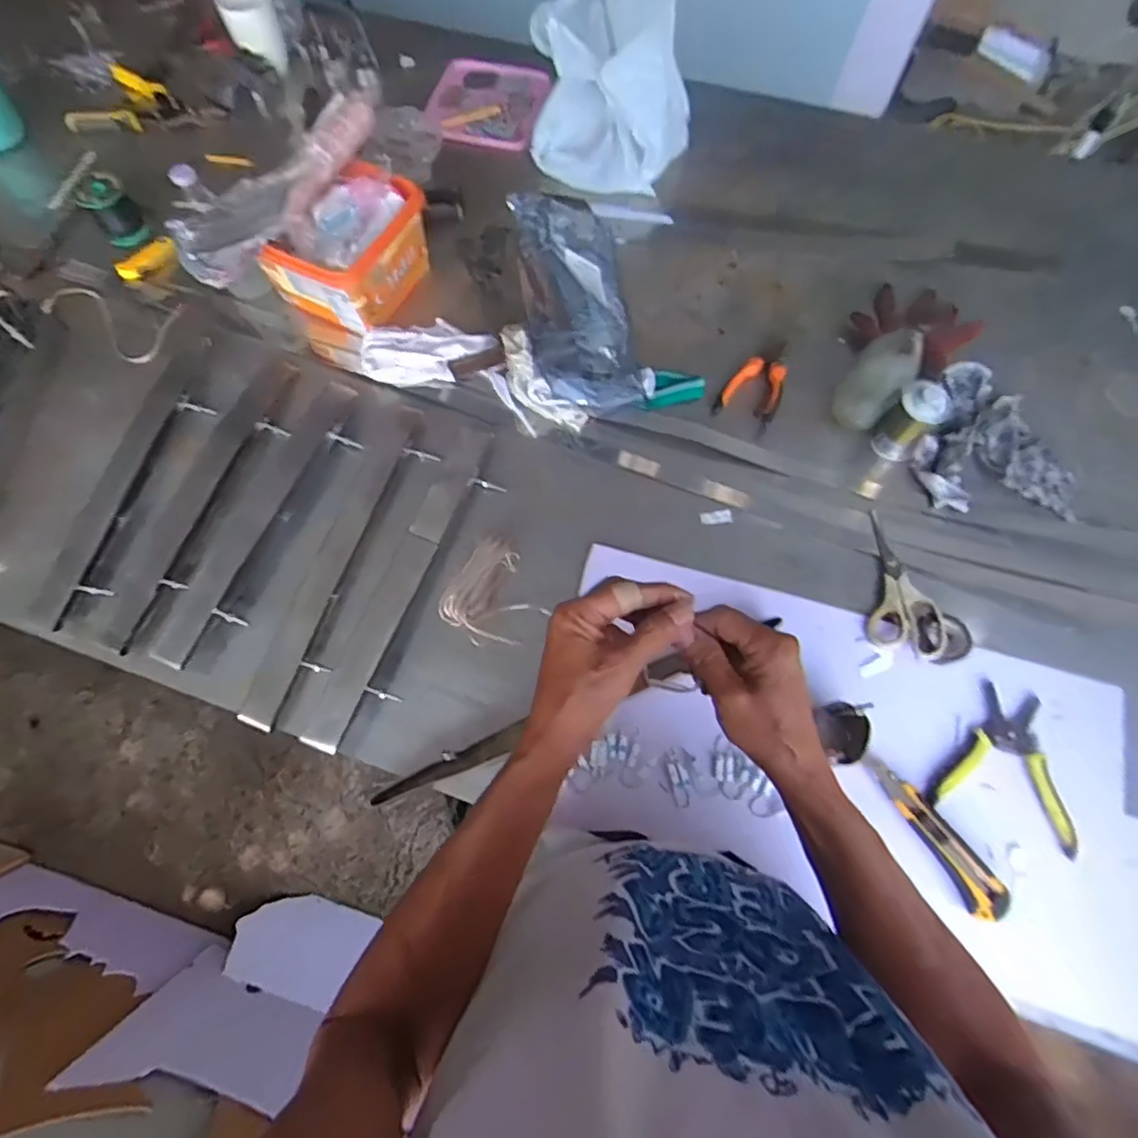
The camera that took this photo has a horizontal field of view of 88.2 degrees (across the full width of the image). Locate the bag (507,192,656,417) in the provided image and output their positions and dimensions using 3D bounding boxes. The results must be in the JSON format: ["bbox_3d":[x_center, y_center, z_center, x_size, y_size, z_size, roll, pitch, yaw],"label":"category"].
[{"bbox_3d":[0.006,-0.394,0.809,0.153,0.080,0.388,-11,69,-4],"label":"bag"}]

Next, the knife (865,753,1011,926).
[{"bbox_3d":[0.360,0.259,0.579,0.033,0.020,0.167,-30,72,-11],"label":"knife"}]

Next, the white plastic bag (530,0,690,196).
[{"bbox_3d":[0.067,-0.761,0.909,0.248,0.168,0.296,7,69,3],"label":"white plastic bag"}]

